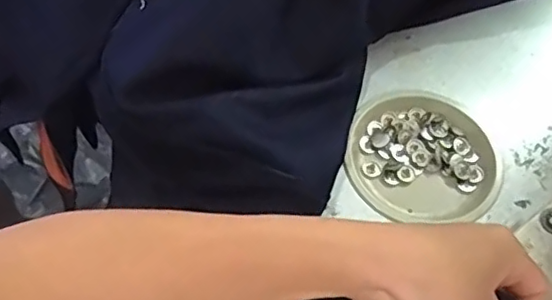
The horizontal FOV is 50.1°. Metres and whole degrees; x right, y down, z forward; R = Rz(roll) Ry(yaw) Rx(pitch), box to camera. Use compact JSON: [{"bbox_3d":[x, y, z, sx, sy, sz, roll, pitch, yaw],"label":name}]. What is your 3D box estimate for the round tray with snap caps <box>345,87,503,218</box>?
[{"bbox_3d":[0.113,0.001,0.465,0.110,0.019,0.107,2,58,-3],"label":"round tray with snap caps"}]

